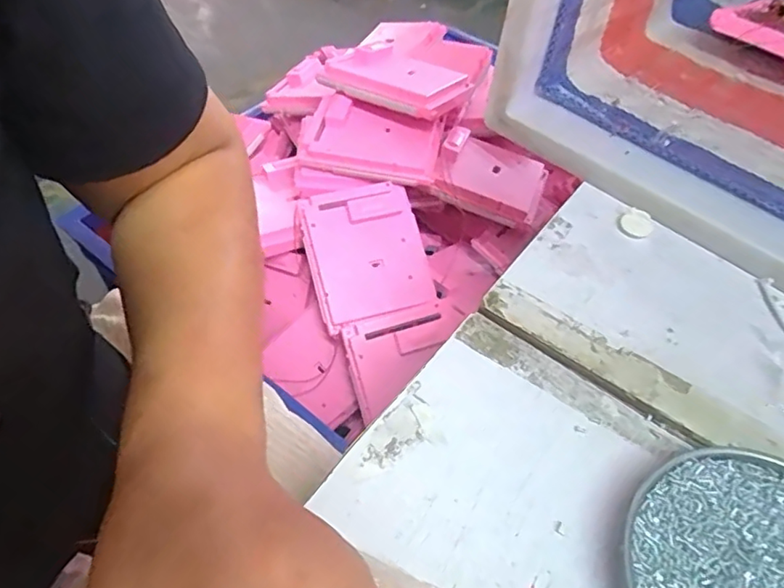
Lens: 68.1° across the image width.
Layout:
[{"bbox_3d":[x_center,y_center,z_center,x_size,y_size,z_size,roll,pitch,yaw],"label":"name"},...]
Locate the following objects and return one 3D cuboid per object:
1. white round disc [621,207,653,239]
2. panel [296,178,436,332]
[{"bbox_3d":[0.181,-0.053,0.428,0.021,0.005,0.025,25,53,15],"label":"white round disc"},{"bbox_3d":[-0.028,-0.046,0.661,0.131,0.022,0.156,-15,79,-12],"label":"panel"}]

